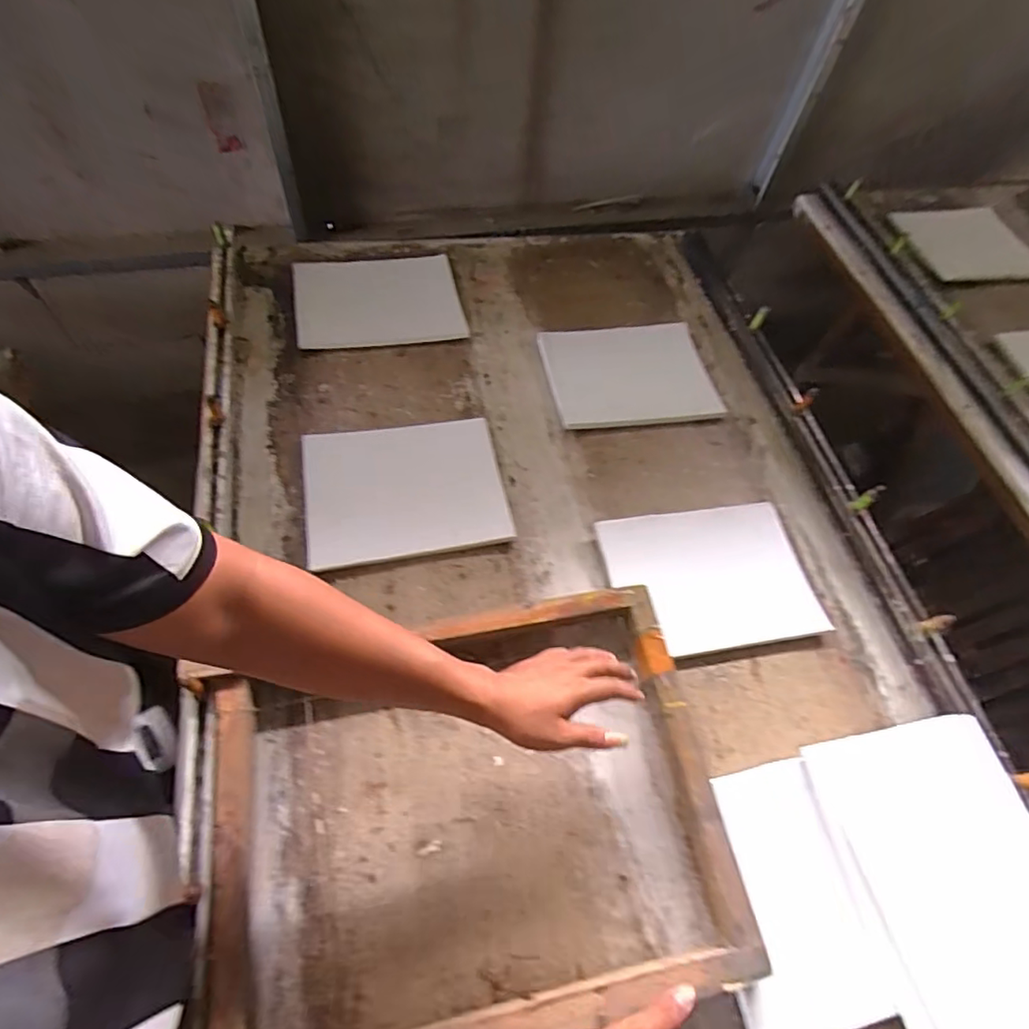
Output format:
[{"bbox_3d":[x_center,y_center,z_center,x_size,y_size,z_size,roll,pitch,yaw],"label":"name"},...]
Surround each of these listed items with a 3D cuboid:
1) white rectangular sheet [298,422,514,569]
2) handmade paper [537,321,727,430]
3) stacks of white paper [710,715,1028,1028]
[{"bbox_3d":[-0.156,-0.039,0.806,0.270,0.014,0.210,-9,67,-9],"label":"white rectangular sheet"},{"bbox_3d":[0.194,-0.238,0.966,0.274,0.010,0.206,-8,66,-8],"label":"handmade paper"},{"bbox_3d":[0.398,0.393,0.608,0.371,0.037,0.288,-8,58,-7],"label":"stacks of white paper"}]

